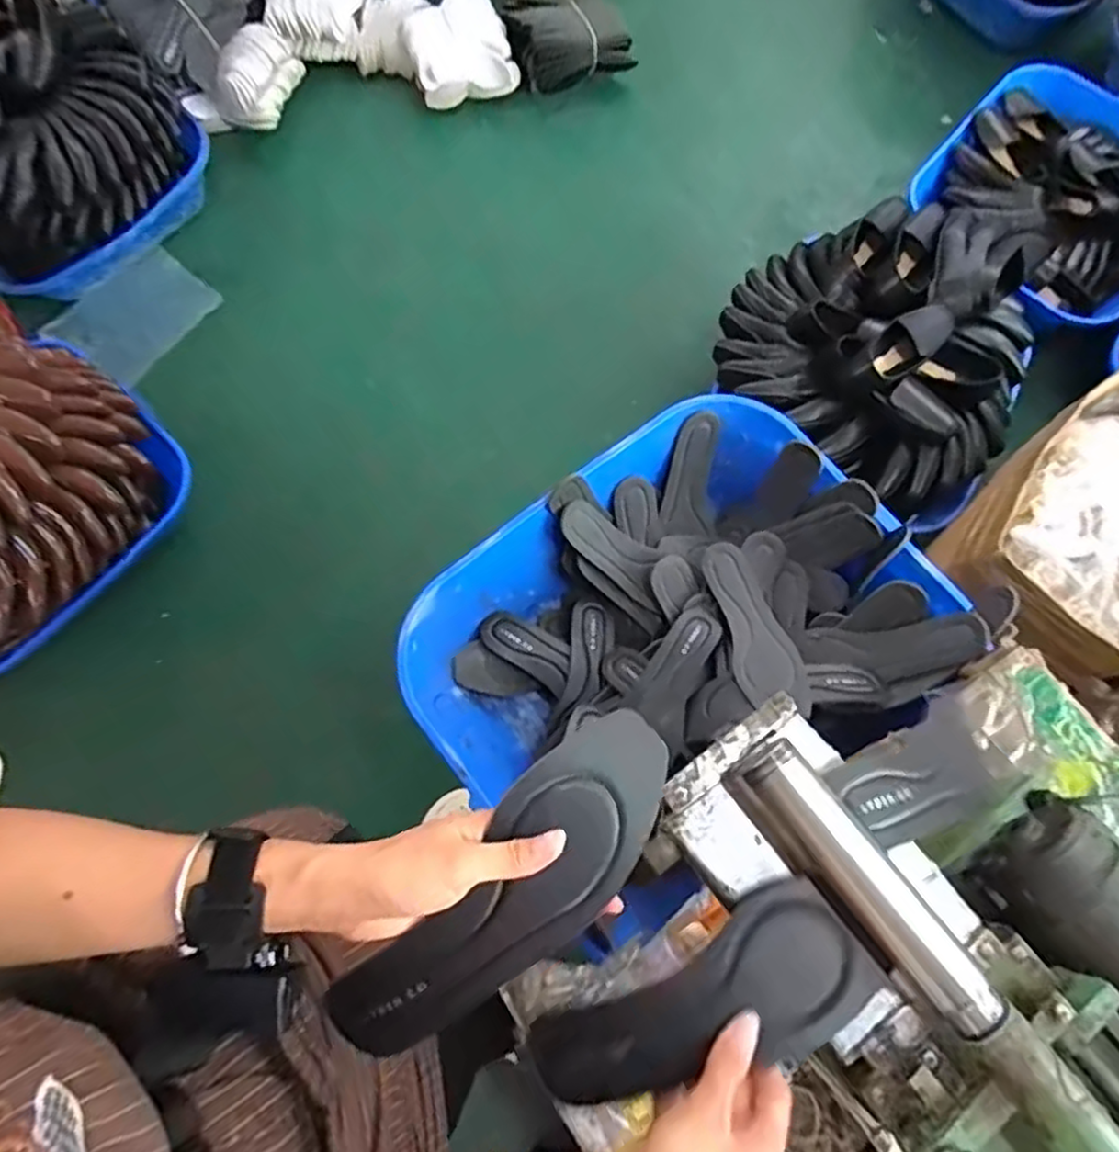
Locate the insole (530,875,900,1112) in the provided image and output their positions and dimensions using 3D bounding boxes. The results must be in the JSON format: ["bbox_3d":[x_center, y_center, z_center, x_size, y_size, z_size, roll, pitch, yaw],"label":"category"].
[{"bbox_3d":[0.084,0.257,0.408,0.202,0.031,0.077,-25,76,-1],"label":"insole"}]

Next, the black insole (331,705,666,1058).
[{"bbox_3d":[-0.027,0.177,0.376,0.234,0.021,0.075,-45,79,-2],"label":"black insole"}]

